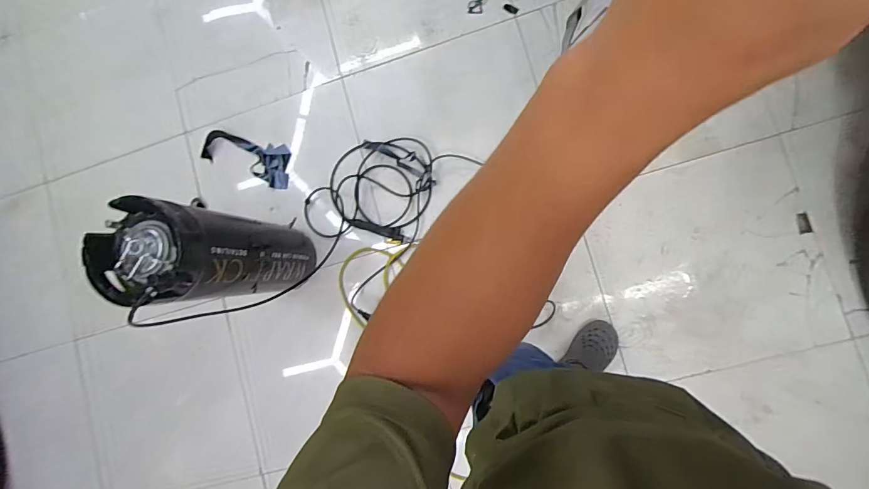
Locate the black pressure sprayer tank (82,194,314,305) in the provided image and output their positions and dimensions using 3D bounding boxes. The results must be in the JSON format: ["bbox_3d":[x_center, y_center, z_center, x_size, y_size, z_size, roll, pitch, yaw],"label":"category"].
[{"bbox_3d":[-0.552,0.032,1.122,0.247,0.604,0.216,-4,85,8],"label":"black pressure sprayer tank"}]

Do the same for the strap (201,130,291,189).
[{"bbox_3d":[-0.674,-0.307,1.468,0.353,0.071,0.151,15,88,10],"label":"strap"}]

